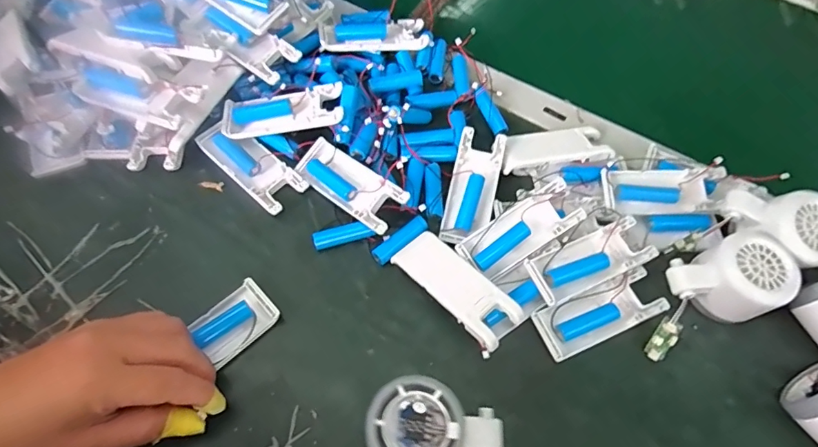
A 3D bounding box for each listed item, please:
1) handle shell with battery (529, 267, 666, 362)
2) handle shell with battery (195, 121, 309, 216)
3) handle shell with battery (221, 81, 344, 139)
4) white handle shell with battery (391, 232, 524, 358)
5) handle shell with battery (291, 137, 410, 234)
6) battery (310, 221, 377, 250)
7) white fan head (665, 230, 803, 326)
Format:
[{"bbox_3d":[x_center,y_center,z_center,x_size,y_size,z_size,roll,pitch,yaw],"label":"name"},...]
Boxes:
[{"bbox_3d":[0.148,0.070,0.365,0.101,0.014,0.038,-20,66,-13],"label":"handle shell with battery"},{"bbox_3d":[-0.135,-0.052,0.406,0.098,0.022,0.040,40,67,15],"label":"handle shell with battery"},{"bbox_3d":[-0.110,-0.095,0.415,0.104,0.024,0.040,-8,64,-8],"label":"handle shell with battery"},{"bbox_3d":[0.036,0.048,0.358,0.041,0.026,0.101,-40,68,-17],"label":"white handle shell with battery"},{"bbox_3d":[-0.047,-0.034,0.389,0.101,0.028,0.041,38,70,19],"label":"handle shell with battery"},{"bbox_3d":[-0.052,0.009,0.379,0.052,0.014,0.014,-15,63,-7],"label":"battery"},{"bbox_3d":[0.243,0.046,0.362,0.081,0.051,0.058,-16,64,-12],"label":"white fan head"}]

